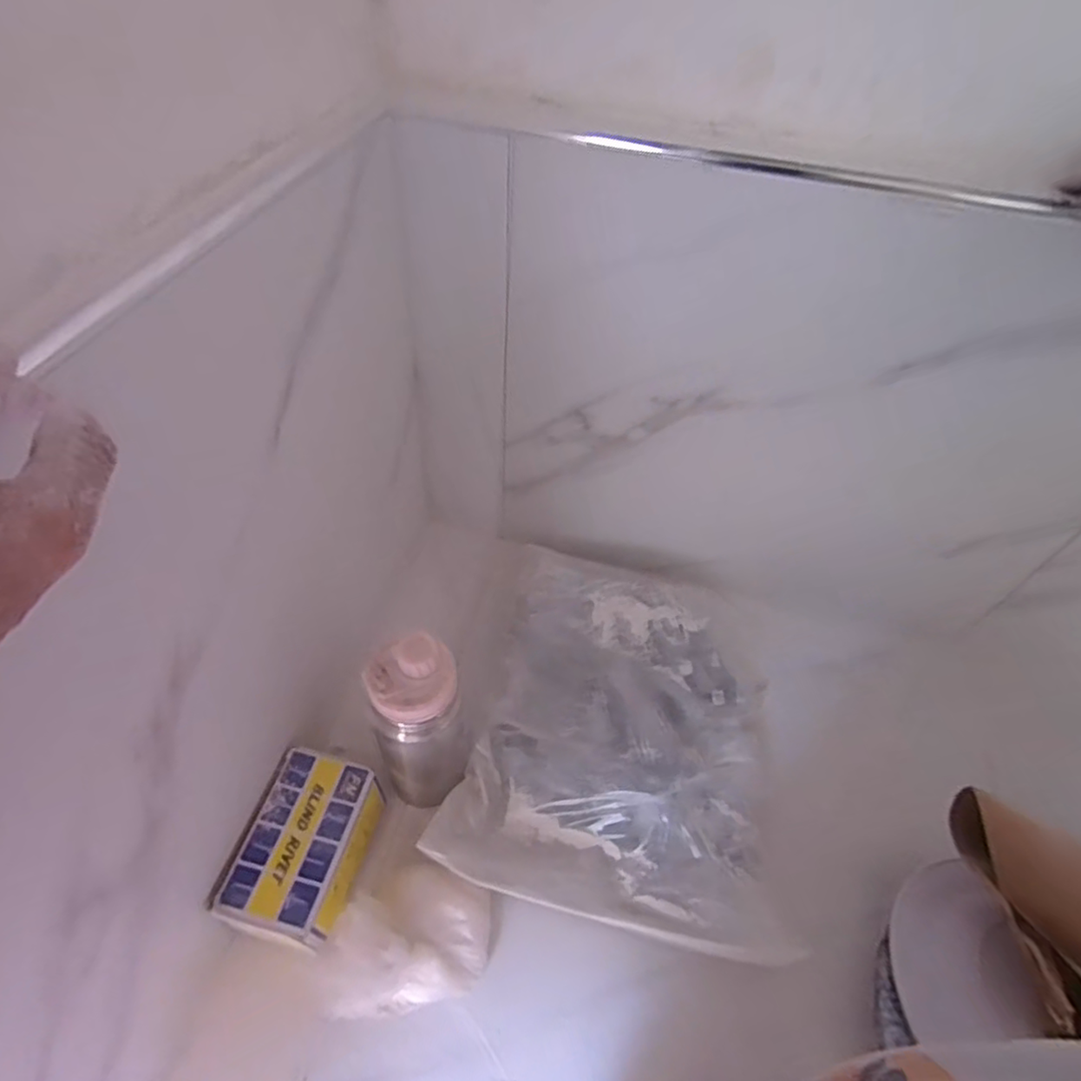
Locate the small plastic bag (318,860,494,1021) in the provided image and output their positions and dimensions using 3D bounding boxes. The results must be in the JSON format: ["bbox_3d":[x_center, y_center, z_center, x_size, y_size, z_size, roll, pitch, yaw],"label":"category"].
[{"bbox_3d":[-0.111,0.335,0.518,0.133,0.058,0.100,-5,51,-7],"label":"small plastic bag"}]

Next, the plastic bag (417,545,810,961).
[{"bbox_3d":[0.089,0.178,0.625,0.313,0.073,0.361,11,51,5],"label":"plastic bag"}]

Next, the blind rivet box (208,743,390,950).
[{"bbox_3d":[-0.201,0.266,0.531,0.096,0.069,0.138,15,51,8],"label":"blind rivet box"}]

